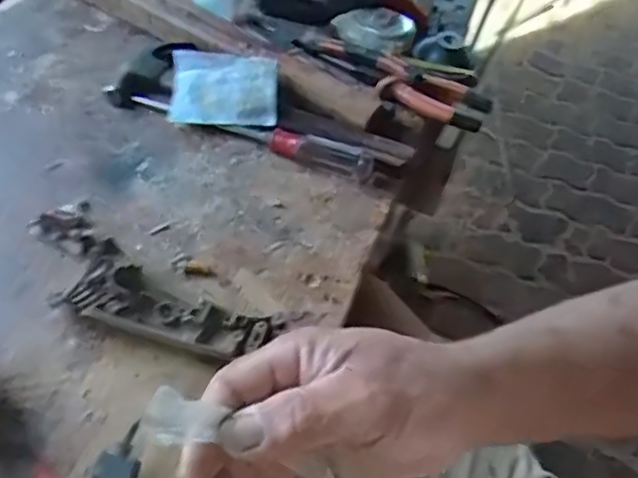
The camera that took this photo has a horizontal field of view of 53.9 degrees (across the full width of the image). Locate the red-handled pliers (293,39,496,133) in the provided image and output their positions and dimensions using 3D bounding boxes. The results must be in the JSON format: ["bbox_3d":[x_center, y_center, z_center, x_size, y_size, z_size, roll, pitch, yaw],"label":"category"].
[{"bbox_3d":[0.075,-0.167,0.638,0.201,0.025,0.055,27,55,12],"label":"red-handled pliers"}]

